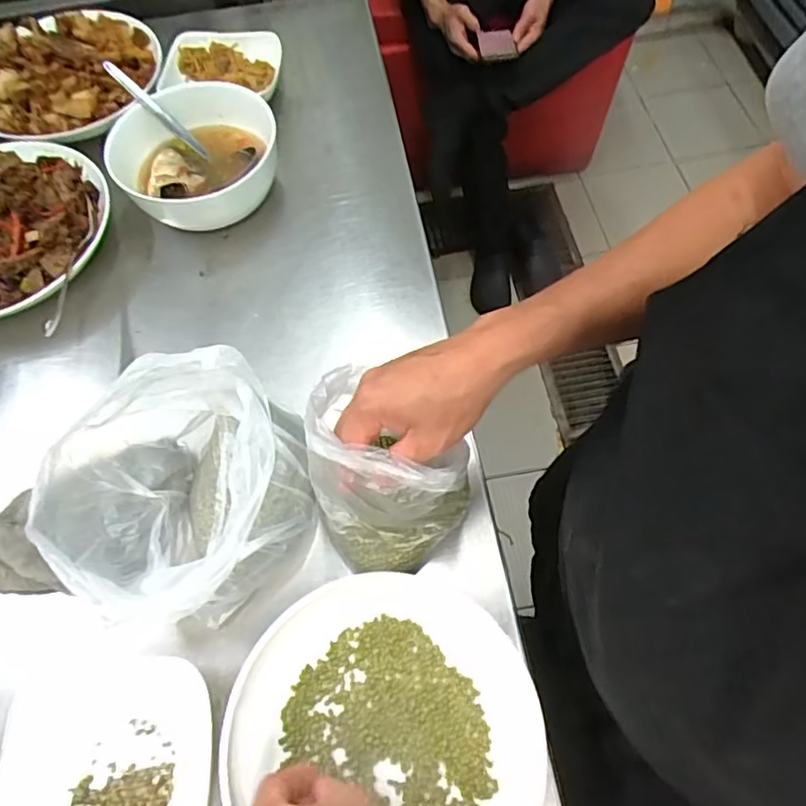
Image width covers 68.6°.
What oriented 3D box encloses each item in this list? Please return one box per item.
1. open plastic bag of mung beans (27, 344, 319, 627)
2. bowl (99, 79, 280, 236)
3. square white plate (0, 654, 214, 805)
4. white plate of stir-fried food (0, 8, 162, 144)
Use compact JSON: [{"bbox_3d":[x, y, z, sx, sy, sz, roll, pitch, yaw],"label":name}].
[{"bbox_3d":[-0.180,0.073,0.483,0.194,0.108,0.192,-8,62,-1],"label":"open plastic bag of mung beans"},{"bbox_3d":[-0.234,-0.273,0.683,0.179,0.086,0.177,-1,62,3],"label":"bowl"},{"bbox_3d":[-0.221,0.270,0.433,0.158,0.036,0.153,-4,62,1],"label":"square white plate"},{"bbox_3d":[-0.435,-0.421,0.745,0.242,0.052,0.235,-1,62,3],"label":"white plate of stir-fried food"}]

